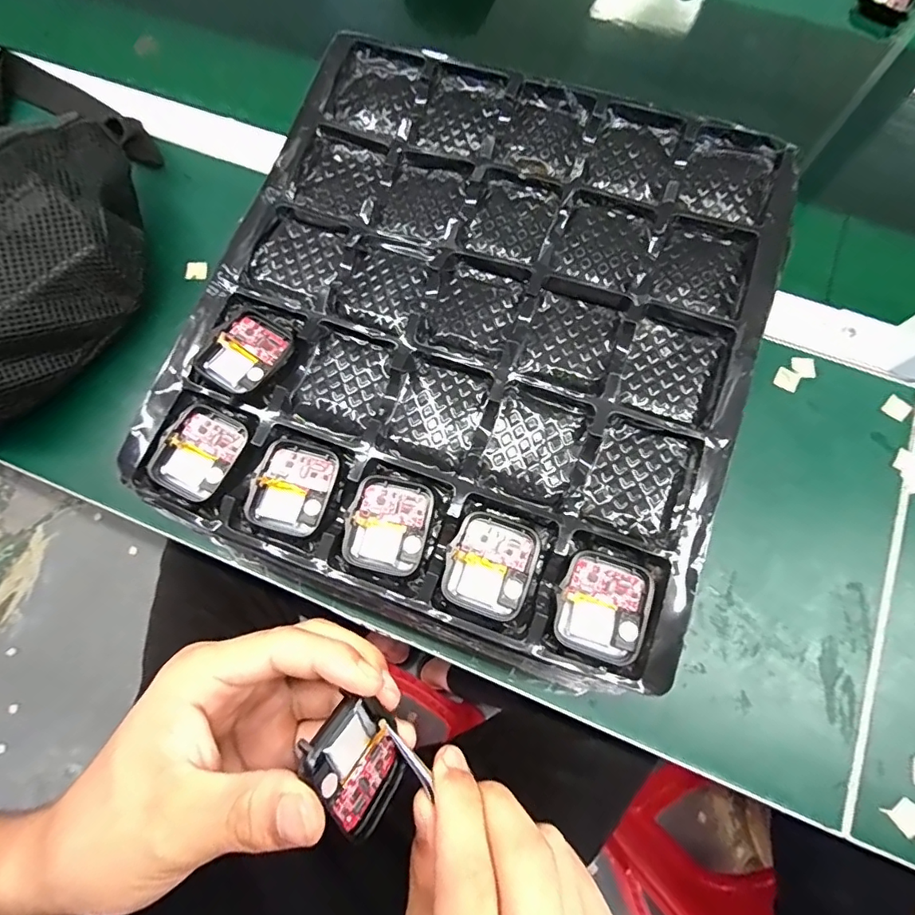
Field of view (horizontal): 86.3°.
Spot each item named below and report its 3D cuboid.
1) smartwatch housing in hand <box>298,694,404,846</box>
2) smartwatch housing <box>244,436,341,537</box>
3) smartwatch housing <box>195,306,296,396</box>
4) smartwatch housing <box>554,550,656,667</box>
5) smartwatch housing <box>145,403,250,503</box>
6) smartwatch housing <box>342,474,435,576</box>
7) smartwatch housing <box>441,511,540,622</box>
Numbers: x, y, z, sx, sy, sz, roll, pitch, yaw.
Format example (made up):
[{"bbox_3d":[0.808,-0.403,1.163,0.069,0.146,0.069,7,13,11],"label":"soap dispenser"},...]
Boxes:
[{"bbox_3d":[-0.036,0.112,0.181,0.005,0.036,0.044,-12,110,33],"label":"smartwatch housing in hand"},{"bbox_3d":[-0.077,0.014,0.231,0.036,0.007,0.043,14,74,5],"label":"smartwatch housing"},{"bbox_3d":[-0.105,-0.052,0.246,0.036,0.005,0.043,33,77,10],"label":"smartwatch housing"},{"bbox_3d":[0.063,0.065,0.212,0.036,0.011,0.042,18,75,6],"label":"smartwatch housing"},{"bbox_3d":[-0.124,-0.002,0.238,0.036,0.011,0.044,26,76,8],"label":"smartwatch housing"},{"bbox_3d":[-0.031,0.031,0.226,0.037,0.008,0.042,12,74,5],"label":"smartwatch housing"},{"bbox_3d":[0.015,0.048,0.218,0.037,0.007,0.043,19,75,6],"label":"smartwatch housing"}]

